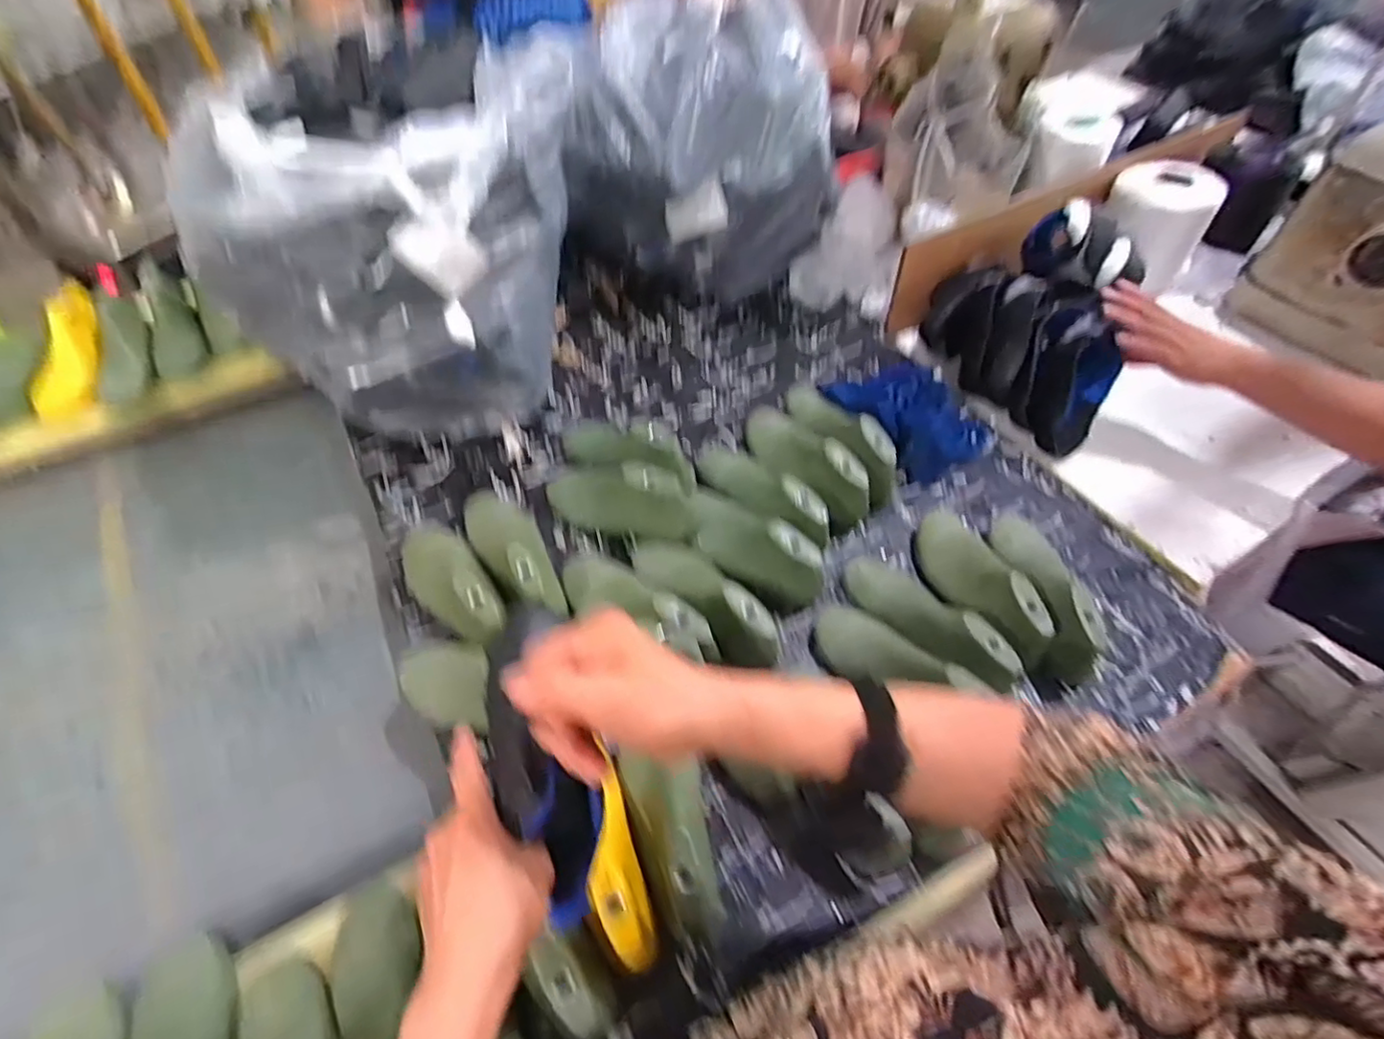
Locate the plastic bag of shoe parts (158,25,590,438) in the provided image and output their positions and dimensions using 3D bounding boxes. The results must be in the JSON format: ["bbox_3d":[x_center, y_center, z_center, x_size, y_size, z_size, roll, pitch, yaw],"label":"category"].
[{"bbox_3d":[-0.337,-0.381,0.832,0.348,0.360,0.481,7,55,5],"label":"plastic bag of shoe parts"}]

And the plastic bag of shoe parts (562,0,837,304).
[{"bbox_3d":[0.023,-0.561,0.997,0.390,0.347,0.316,7,55,5],"label":"plastic bag of shoe parts"}]

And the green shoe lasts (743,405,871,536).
[{"bbox_3d":[0.137,-0.081,0.818,0.069,0.082,0.211,-28,60,-18],"label":"green shoe lasts"}]

